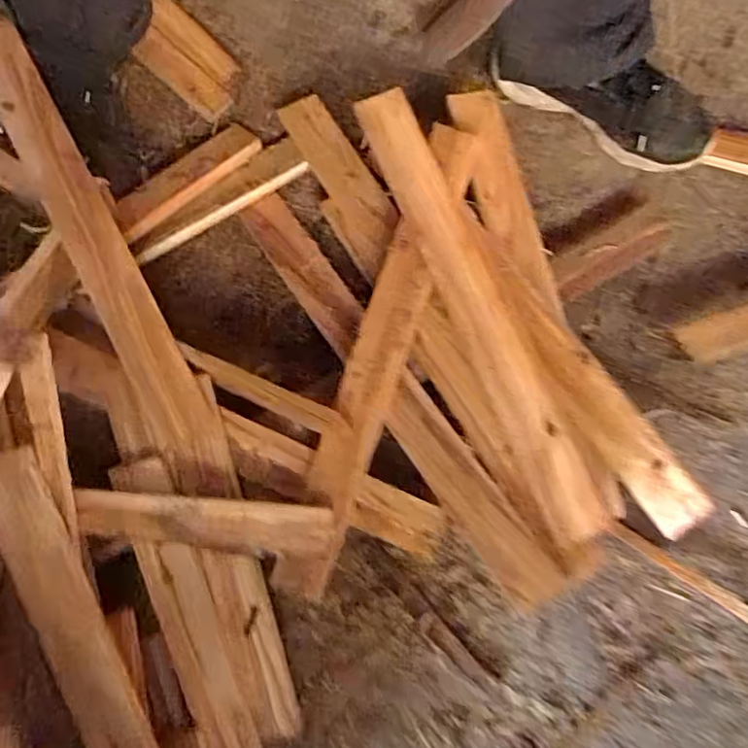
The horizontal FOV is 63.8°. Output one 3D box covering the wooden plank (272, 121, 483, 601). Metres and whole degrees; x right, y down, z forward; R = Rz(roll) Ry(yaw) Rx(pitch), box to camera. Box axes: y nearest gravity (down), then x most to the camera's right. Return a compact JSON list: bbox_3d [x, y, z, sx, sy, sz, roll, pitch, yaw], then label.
[{"bbox_3d":[0.007,-0.024,0.601,0.054,0.019,0.489,19,84,-1],"label":"wooden plank"}]

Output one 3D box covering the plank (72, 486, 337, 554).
[{"bbox_3d":[-0.155,0.140,0.561,0.228,0.014,0.053,8,102,-6],"label":"plank"}]

